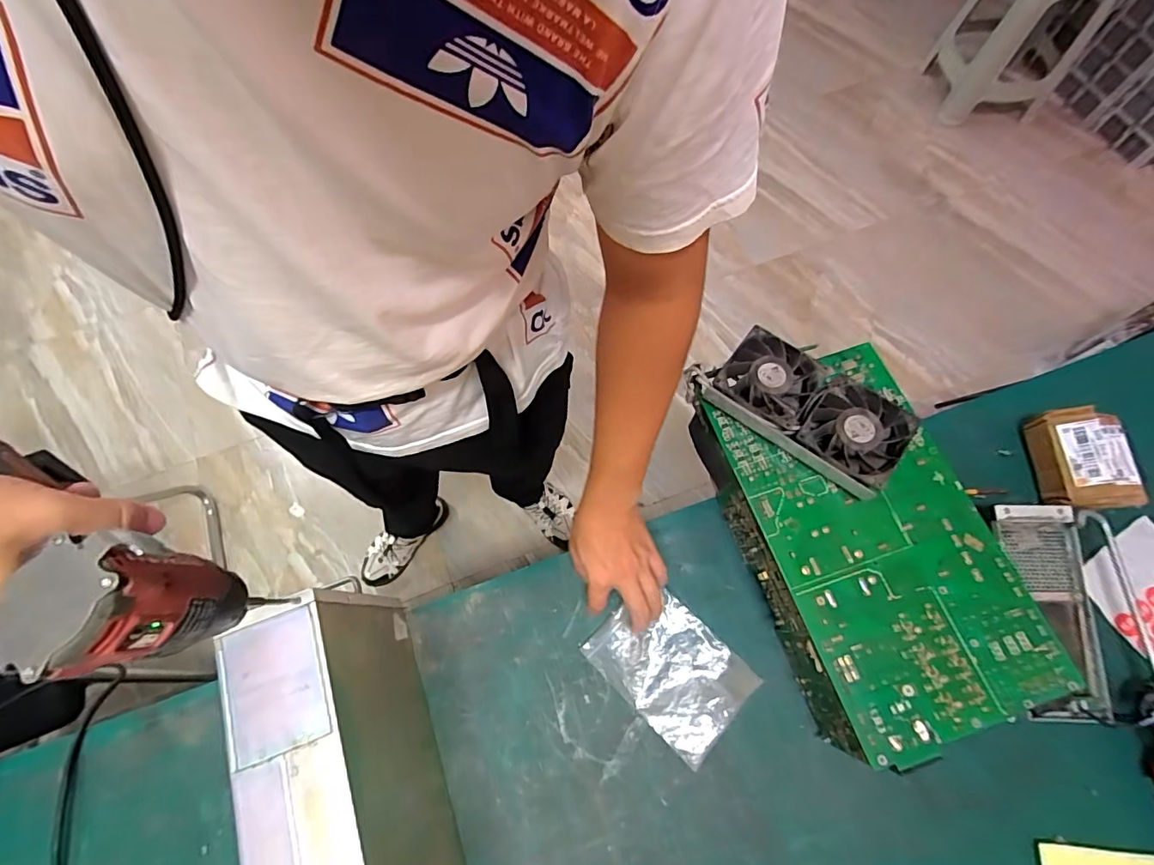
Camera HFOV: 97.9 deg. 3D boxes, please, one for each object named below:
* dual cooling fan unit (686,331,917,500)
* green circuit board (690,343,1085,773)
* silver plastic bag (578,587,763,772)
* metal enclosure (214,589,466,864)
[{"bbox_3d":[0.236,-0.032,0.534,0.214,0.039,0.102,35,75,13],"label":"dual cooling fan unit"},{"bbox_3d":[0.301,0.115,0.558,0.210,0.118,0.376,-18,71,-5],"label":"green circuit board"},{"bbox_3d":[0.106,0.266,0.573,0.170,0.019,0.118,41,73,18],"label":"silver plastic bag"},{"bbox_3d":[-0.184,0.353,0.447,0.087,0.217,0.391,-20,70,-5],"label":"metal enclosure"}]

